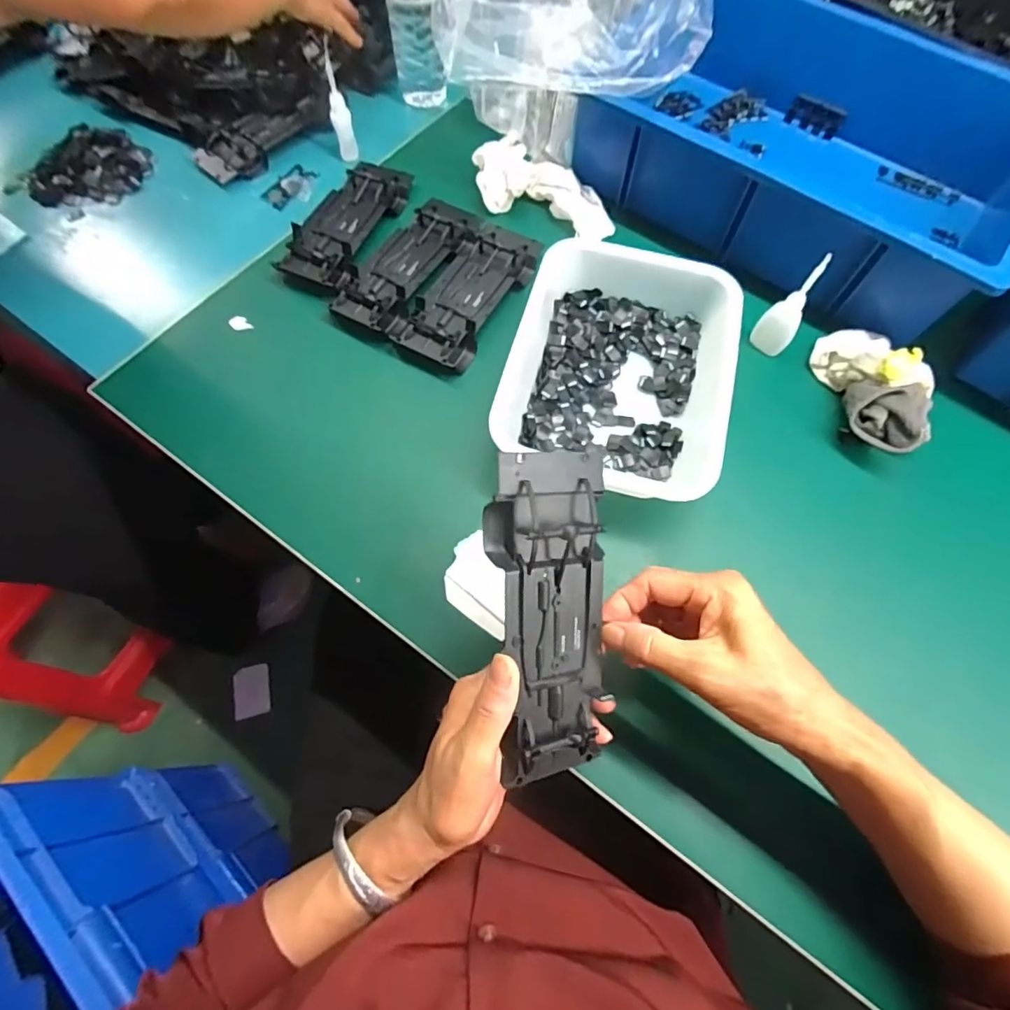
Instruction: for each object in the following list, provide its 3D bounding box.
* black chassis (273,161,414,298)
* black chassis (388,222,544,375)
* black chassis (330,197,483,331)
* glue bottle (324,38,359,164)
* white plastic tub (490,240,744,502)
[{"bbox_3d":[-0.172,-0.302,0.574,0.080,0.034,0.193,16,67,4],"label":"black chassis"},{"bbox_3d":[-0.035,-0.223,0.539,0.082,0.023,0.192,28,68,9],"label":"black chassis"},{"bbox_3d":[-0.098,-0.259,0.550,0.069,0.024,0.191,27,68,9],"label":"black chassis"},{"bbox_3d":[-0.193,-0.459,0.605,0.022,0.112,0.027,-13,68,-8],"label":"glue bottle"},{"bbox_3d":[0.104,-0.126,0.483,0.186,0.058,0.243,15,67,4],"label":"white plastic tub"}]

